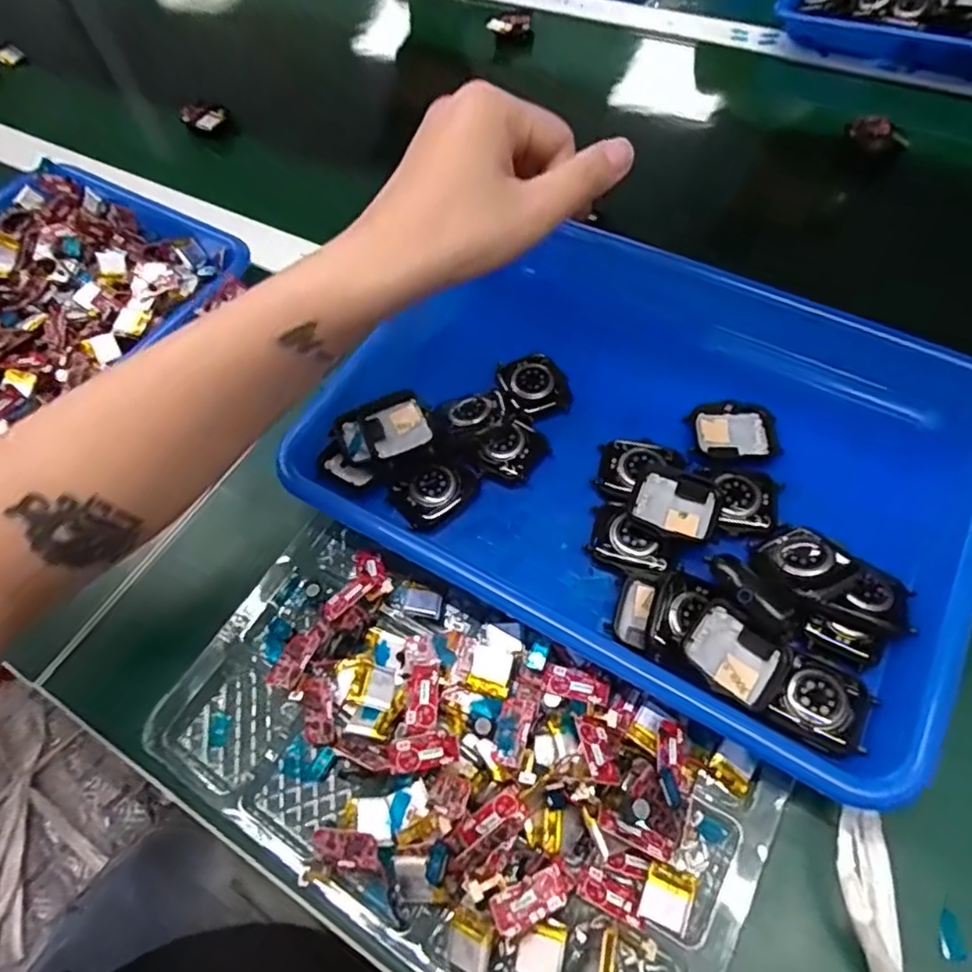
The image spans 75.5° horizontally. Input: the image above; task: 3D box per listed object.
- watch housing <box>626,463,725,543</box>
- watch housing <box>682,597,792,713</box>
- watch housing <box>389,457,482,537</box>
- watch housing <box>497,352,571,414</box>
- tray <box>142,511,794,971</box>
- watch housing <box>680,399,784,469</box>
[{"bbox_3d":[0.094,0.010,0.312,0.042,0.012,0.039,23,64,17],"label":"watch housing"},{"bbox_3d":[0.107,0.074,0.270,0.041,0.016,0.035,32,67,21],"label":"watch housing"},{"bbox_3d":[-0.027,0.003,0.331,0.042,0.014,0.032,-37,64,-17],"label":"watch housing"},{"bbox_3d":[0.028,-0.060,0.362,0.036,0.008,0.040,-22,60,-9],"label":"watch housing"},{"bbox_3d":[-0.019,0.117,0.272,0.258,0.025,0.138,27,65,18],"label":"tray"},{"bbox_3d":[0.133,-0.028,0.338,0.044,0.010,0.037,4,60,6],"label":"watch housing"}]

